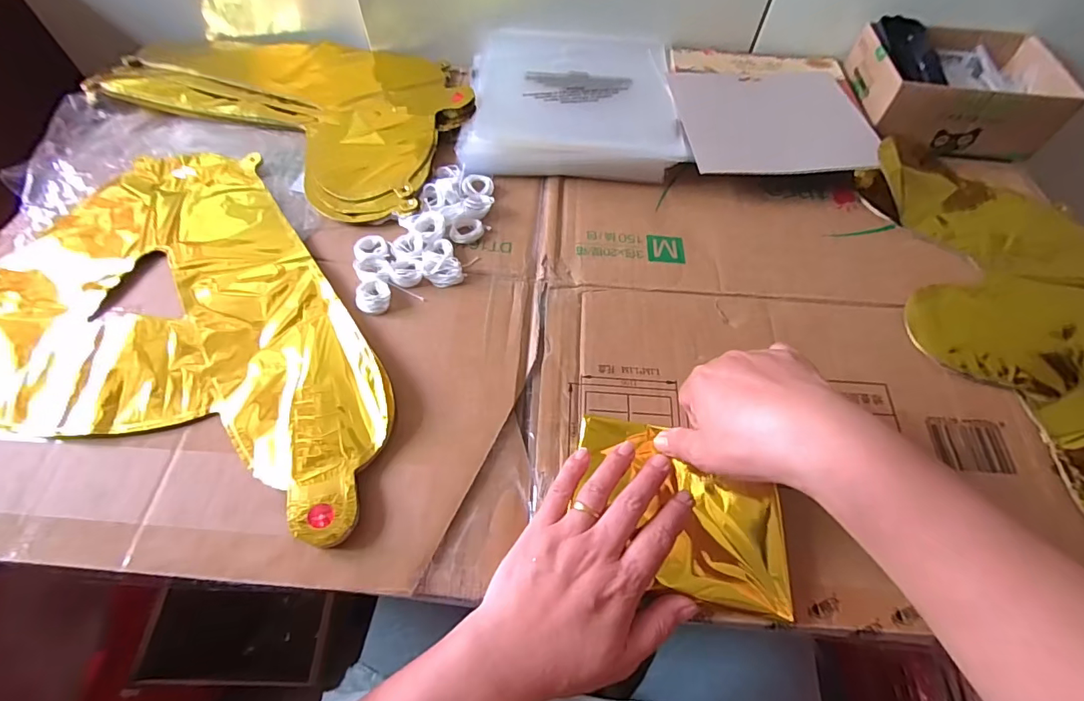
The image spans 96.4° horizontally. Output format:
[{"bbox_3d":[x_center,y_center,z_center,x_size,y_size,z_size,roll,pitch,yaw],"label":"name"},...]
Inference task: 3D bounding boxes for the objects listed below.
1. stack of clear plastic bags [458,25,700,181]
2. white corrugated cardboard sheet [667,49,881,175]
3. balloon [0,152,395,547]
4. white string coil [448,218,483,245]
[{"bbox_3d":[0.032,-0.277,0.525,0.213,0.035,0.236,1,59,-1],"label":"stack of clear plastic bags"},{"bbox_3d":[0.240,-0.260,0.511,0.197,0.009,0.211,0,59,-2],"label":"white corrugated cardboard sheet"},{"bbox_3d":[-0.305,-0.035,0.379,0.388,0.017,0.339,0,59,-2],"label":"balloon"},{"bbox_3d":[-0.067,-0.108,0.435,0.031,0.012,0.022,-14,61,-10],"label":"white string coil"}]

